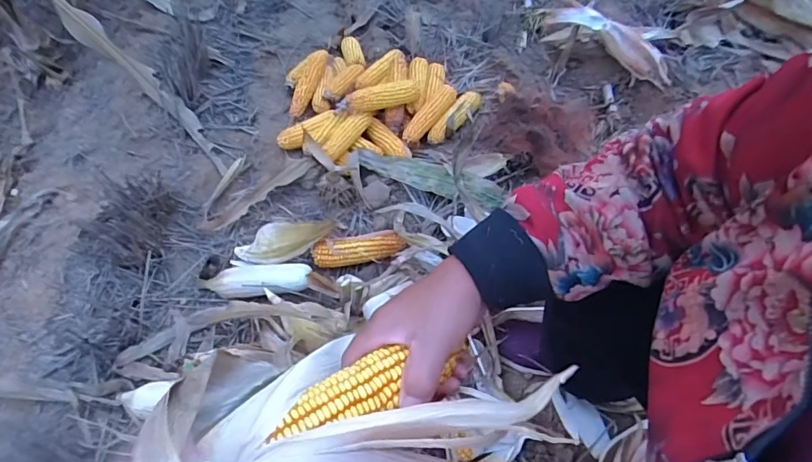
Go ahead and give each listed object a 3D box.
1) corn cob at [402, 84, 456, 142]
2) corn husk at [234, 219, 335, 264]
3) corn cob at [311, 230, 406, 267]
[{"bbox_3d":[0.062,-0.289,1.136,0.055,0.046,0.201,33,74,20],"label":"corn cob"},{"bbox_3d":[-0.236,0.018,0.888,0.204,0.065,0.053,-18,55,6],"label":"corn husk"},{"bbox_3d":[-0.094,0.037,0.919,0.178,0.059,0.058,2,55,-2],"label":"corn cob"}]

